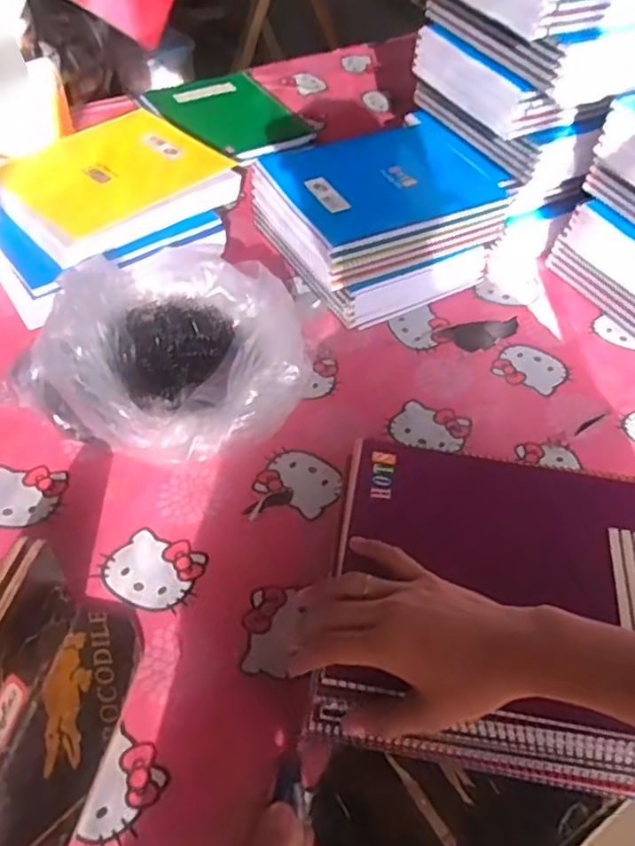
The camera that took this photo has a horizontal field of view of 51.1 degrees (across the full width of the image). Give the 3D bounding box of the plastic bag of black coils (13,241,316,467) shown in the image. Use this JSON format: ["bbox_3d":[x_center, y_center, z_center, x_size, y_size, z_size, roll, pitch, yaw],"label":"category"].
[{"bbox_3d":[-0.145,-0.076,0.702,0.262,0.094,0.252,25,53,17],"label":"plastic bag of black coils"}]

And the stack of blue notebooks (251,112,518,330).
[{"bbox_3d":[0.083,-0.267,0.859,0.276,0.118,0.226,-24,56,-21],"label":"stack of blue notebooks"}]

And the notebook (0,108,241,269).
[{"bbox_3d":[-0.259,-0.313,0.846,0.268,0.031,0.215,-36,60,-28],"label":"notebook"}]

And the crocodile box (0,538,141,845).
[{"bbox_3d":[-0.206,0.190,0.460,0.110,0.121,0.212,9,50,5],"label":"crocodile box"}]

